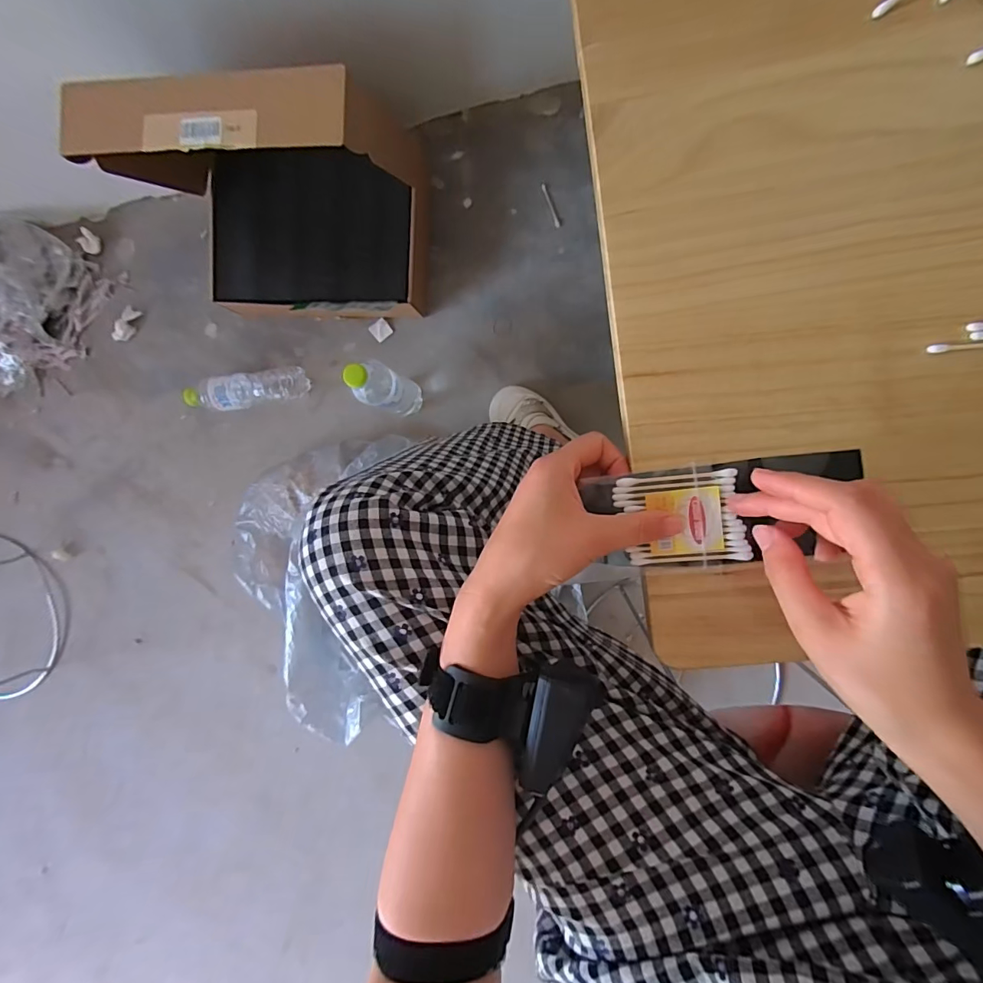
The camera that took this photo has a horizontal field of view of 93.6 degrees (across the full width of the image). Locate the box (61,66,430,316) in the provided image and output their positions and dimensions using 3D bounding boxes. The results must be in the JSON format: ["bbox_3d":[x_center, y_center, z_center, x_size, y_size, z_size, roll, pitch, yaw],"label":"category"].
[{"bbox_3d":[-0.305,-0.410,0.663,0.370,0.317,0.220,3,92,7],"label":"box"}]

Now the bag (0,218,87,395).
[{"bbox_3d":[-0.934,-0.334,0.877,0.172,0.092,0.359,28,95,5],"label":"bag"}]

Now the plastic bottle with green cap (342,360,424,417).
[{"bbox_3d":[-0.168,-0.163,0.740,0.061,0.256,0.062,0,92,7],"label":"plastic bottle with green cap"}]

